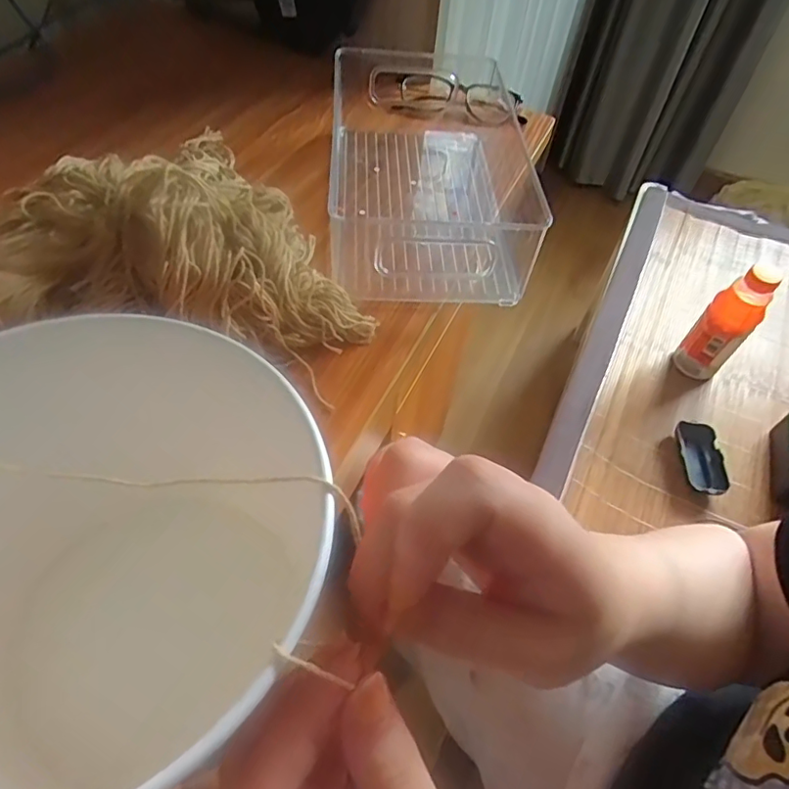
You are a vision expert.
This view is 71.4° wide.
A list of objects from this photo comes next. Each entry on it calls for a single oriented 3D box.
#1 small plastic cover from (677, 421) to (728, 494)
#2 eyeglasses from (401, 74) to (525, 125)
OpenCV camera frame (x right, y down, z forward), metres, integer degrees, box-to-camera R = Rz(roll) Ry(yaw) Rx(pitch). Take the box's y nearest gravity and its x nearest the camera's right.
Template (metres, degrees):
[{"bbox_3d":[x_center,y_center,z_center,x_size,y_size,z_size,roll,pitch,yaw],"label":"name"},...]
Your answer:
[{"bbox_3d":[0.422,0.090,0.751,0.049,0.030,0.104,0,53,-5],"label":"small plastic cover"},{"bbox_3d":[0.074,-0.319,0.589,0.141,0.033,0.054,14,53,6],"label":"eyeglasses"}]

